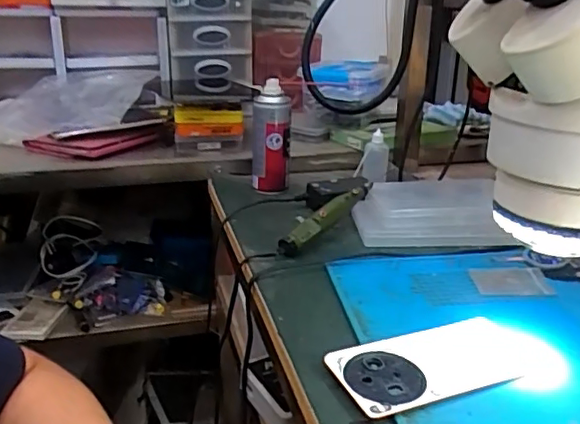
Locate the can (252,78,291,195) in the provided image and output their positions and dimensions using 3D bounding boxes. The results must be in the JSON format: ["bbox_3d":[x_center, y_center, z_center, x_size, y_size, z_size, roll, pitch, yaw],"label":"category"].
[{"bbox_3d":[-0.028,-0.100,0.792,0.048,0.145,0.045,0,22,0],"label":"can"}]

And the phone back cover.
[{"bbox_3d":[0.110,0.116,0.437,0.152,0.011,0.077,-8,23,-19],"label":"phone back cover"}]

